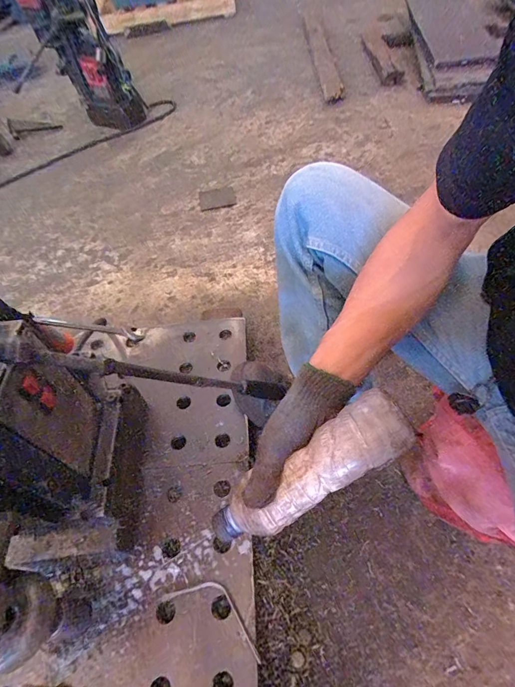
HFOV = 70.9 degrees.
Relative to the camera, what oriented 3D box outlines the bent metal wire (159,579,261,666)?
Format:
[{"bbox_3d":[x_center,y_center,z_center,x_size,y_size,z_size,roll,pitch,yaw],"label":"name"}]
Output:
[{"bbox_3d":[-0.051,0.332,0.455,0.139,0.011,0.047,19,58,16],"label":"bent metal wire"}]

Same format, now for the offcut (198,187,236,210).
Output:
[{"bbox_3d":[-0.138,-0.493,1.222,0.121,0.005,0.113,-15,54,-4],"label":"offcut"}]

